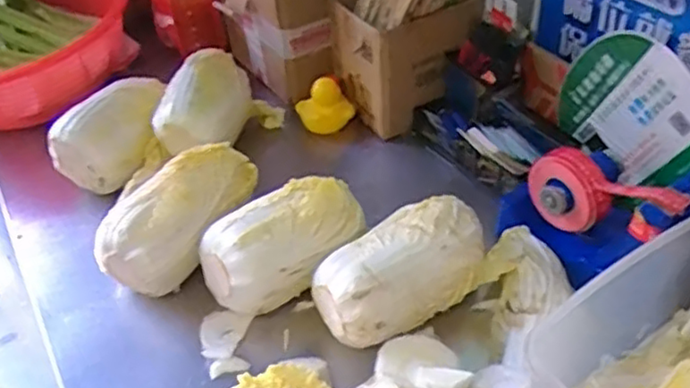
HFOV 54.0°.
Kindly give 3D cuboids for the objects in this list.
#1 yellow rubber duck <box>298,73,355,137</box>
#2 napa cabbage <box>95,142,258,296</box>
[{"bbox_3d":[-0.028,-0.118,0.894,0.067,0.056,0.055,-18,43,-15],"label":"yellow rubber duck"},{"bbox_3d":[-0.171,0.027,0.722,0.097,0.104,0.169,18,46,23],"label":"napa cabbage"}]

